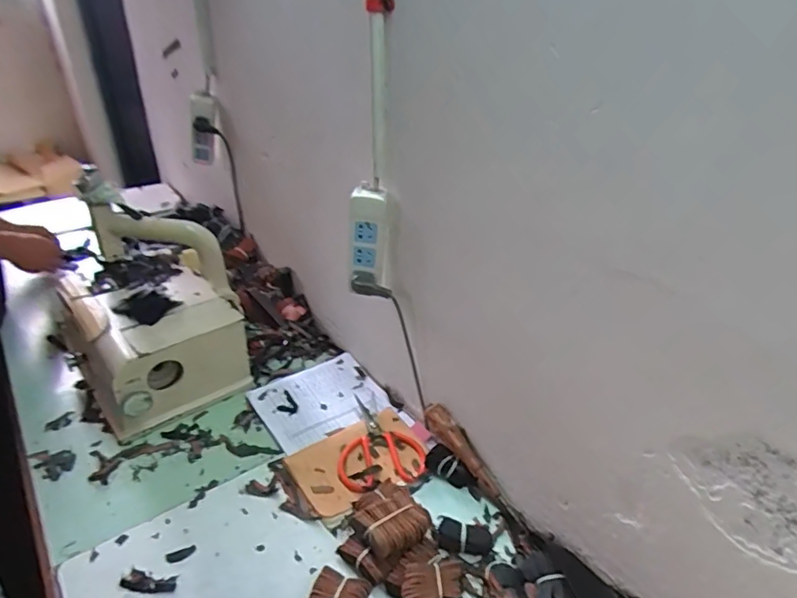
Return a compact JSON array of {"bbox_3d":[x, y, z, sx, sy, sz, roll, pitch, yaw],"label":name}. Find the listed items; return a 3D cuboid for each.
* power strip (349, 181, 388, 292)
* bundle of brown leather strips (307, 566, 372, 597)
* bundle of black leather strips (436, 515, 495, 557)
[{"bbox_3d":[-0.046,-0.093,0.801,0.062,0.154,0.025,0,33,-2],"label":"power strip"},{"bbox_3d":[-0.072,0.359,0.648,0.075,0.029,0.056,14,35,18],"label":"bundle of brown leather strips"},{"bbox_3d":[0.089,0.320,0.710,0.074,0.040,0.030,10,34,12],"label":"bundle of black leather strips"}]

